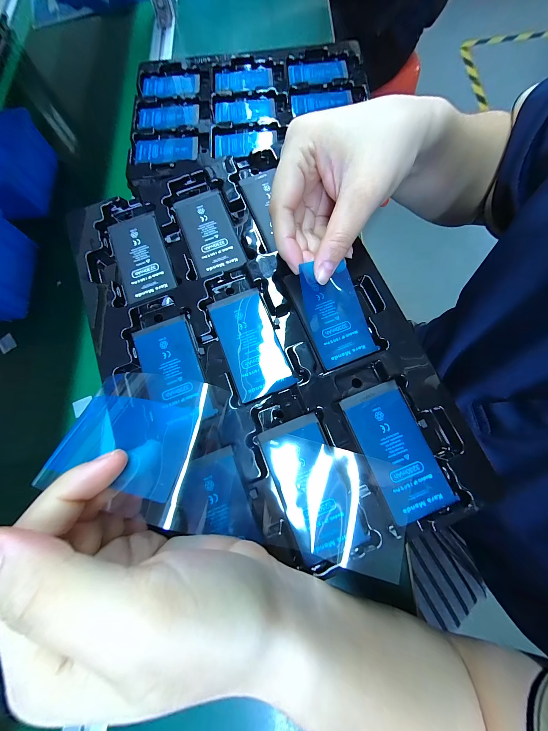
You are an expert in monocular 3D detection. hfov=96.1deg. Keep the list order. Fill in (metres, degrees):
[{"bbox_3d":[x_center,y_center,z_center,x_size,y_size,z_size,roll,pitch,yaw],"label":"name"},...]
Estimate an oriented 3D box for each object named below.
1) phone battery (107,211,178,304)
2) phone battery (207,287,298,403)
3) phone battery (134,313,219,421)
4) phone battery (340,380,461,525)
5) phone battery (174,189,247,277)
[{"bbox_3d":[-0.115,-0.095,0.212,0.044,0.005,0.084,-22,75,-2],"label":"phone battery"},{"bbox_3d":[-0.019,-0.018,0.190,0.044,0.004,0.083,-22,75,-2],"label":"phone battery"},{"bbox_3d":[-0.077,0.004,0.186,0.043,0.004,0.081,-22,75,-2],"label":"phone battery"},{"bbox_3d":[0.083,0.055,0.167,0.043,0.004,0.084,-23,76,-2],"label":"phone battery"},{"bbox_3d":[-0.057,-0.117,0.214,0.044,0.004,0.081,-21,75,-1],"label":"phone battery"}]

